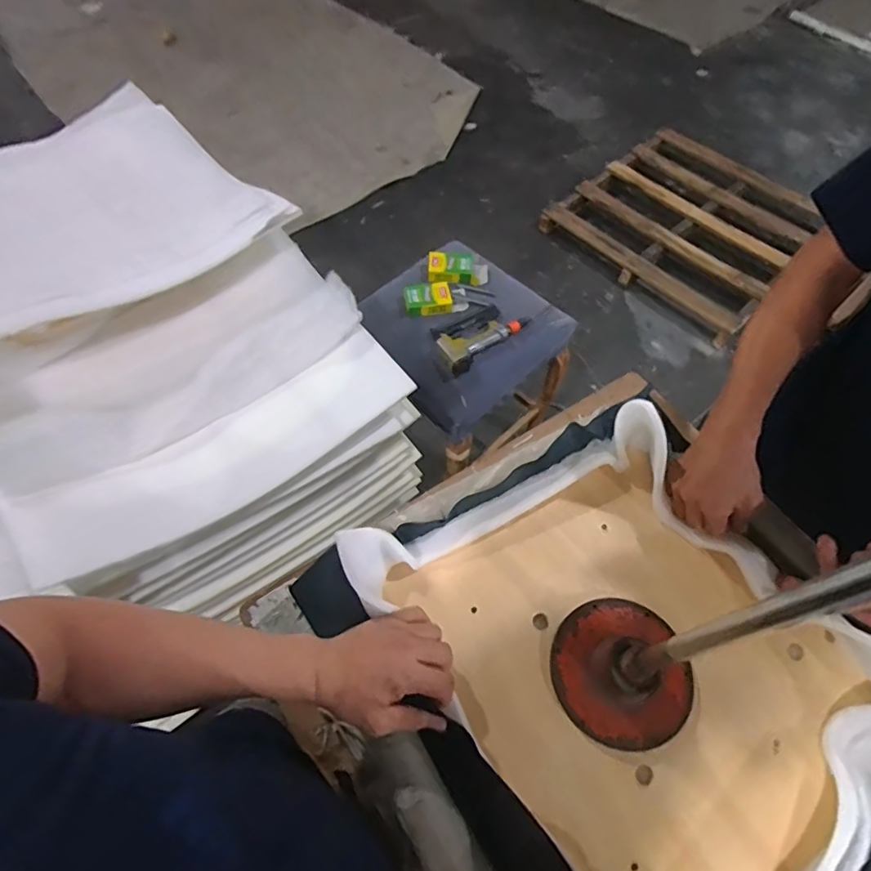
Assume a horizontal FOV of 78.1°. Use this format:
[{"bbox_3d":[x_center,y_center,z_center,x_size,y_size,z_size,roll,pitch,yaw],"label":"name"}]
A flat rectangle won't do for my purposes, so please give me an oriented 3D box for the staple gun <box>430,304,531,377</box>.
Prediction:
[{"bbox_3d":[0.102,-0.262,1.276,0.247,0.044,0.137,-35,66,-19],"label":"staple gun"}]

